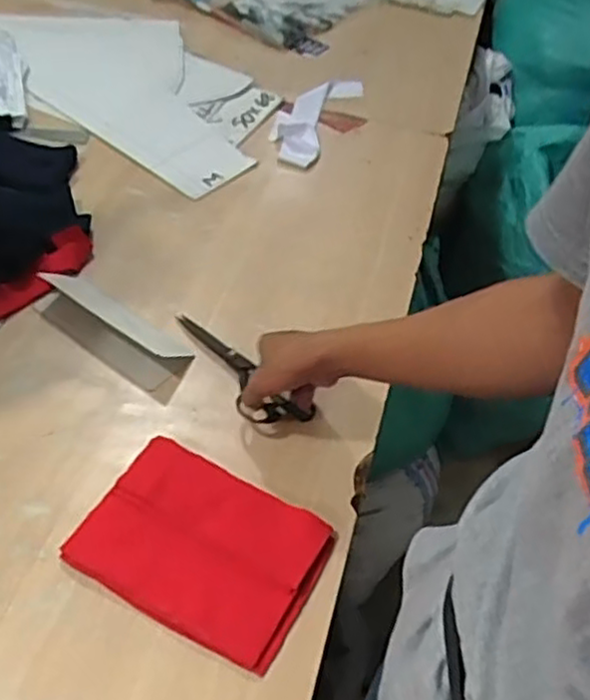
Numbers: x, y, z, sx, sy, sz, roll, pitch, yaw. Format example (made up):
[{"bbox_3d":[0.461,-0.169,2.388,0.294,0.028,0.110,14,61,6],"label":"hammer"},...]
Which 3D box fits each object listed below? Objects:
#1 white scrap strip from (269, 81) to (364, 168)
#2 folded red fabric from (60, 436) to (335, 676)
[{"bbox_3d":[0.033,-0.402,1.214,0.094,0.016,0.290,18,49,11],"label":"white scrap strip"},{"bbox_3d":[-0.087,0.185,0.690,0.214,0.015,0.156,24,50,16],"label":"folded red fabric"}]

